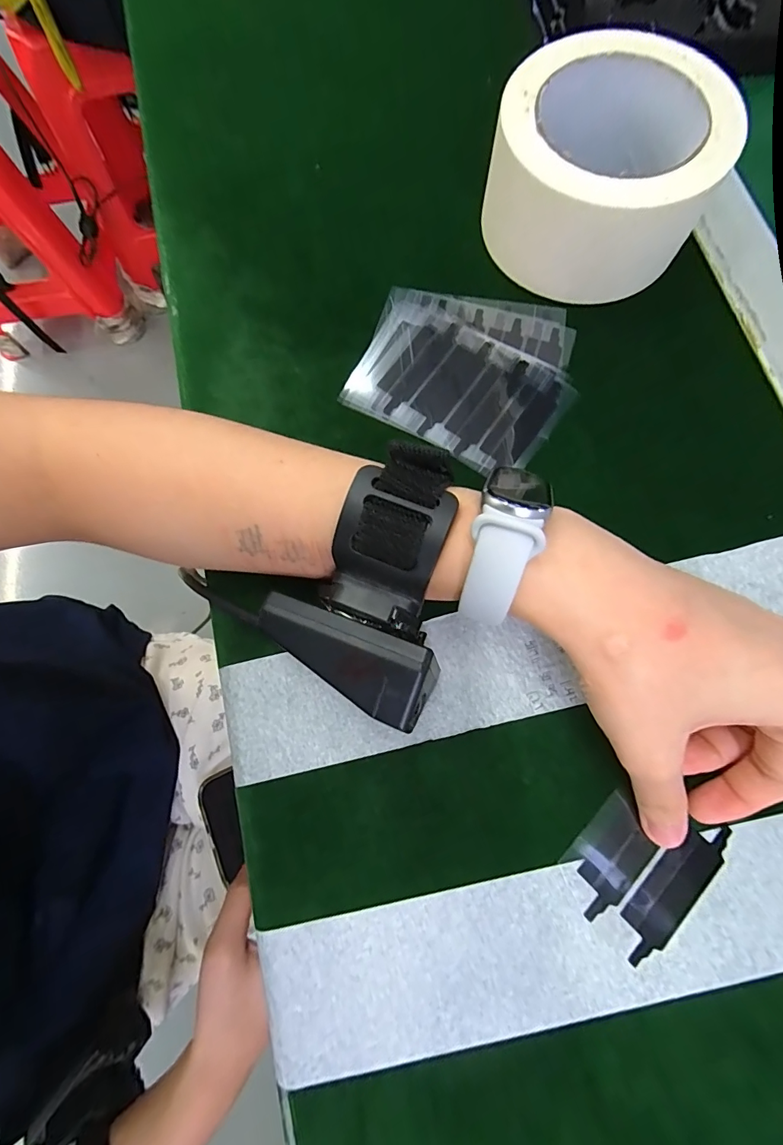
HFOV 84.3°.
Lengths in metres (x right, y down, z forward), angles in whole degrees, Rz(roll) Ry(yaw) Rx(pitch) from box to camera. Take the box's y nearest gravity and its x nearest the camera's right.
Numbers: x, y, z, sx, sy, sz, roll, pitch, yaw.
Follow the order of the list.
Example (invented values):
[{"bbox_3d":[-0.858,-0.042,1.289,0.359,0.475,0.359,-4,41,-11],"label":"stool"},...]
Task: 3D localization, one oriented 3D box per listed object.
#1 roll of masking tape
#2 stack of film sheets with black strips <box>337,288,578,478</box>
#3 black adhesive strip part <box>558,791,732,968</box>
[{"bbox_3d":[0.108,-0.208,0.229,0.108,0.054,0.111,0,76,2],"label":"roll of masking tape"},{"bbox_3d":[0.041,-0.112,0.235,0.111,0.004,0.102,29,79,9],"label":"stack of film sheets with black strips"},{"bbox_3d":[0.101,0.117,0.173,0.047,0.004,0.059,42,81,11],"label":"black adhesive strip part"}]

